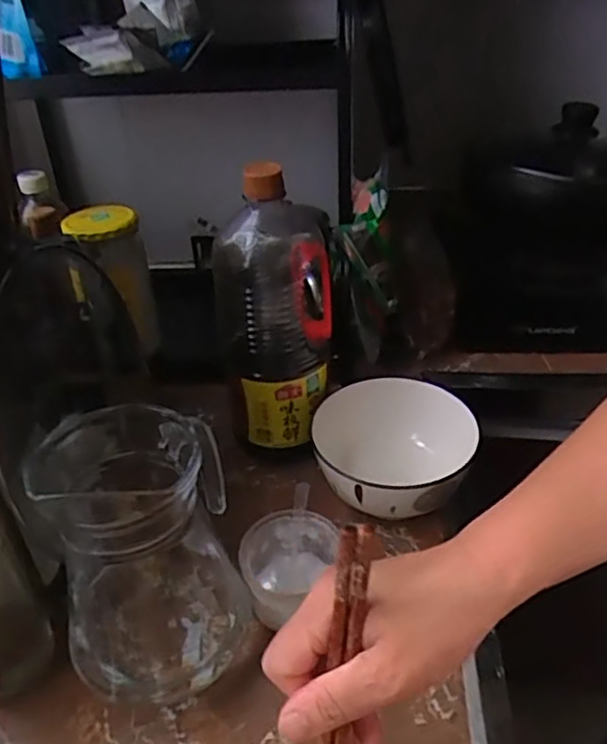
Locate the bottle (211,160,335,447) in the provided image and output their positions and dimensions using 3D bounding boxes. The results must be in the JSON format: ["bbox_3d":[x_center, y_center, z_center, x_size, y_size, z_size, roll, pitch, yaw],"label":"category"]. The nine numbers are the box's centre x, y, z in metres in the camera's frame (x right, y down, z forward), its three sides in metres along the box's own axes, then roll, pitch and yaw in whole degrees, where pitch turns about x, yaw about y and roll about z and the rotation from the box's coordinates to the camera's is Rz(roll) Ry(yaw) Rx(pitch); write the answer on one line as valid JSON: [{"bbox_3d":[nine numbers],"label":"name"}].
[{"bbox_3d":[-0.026,-0.064,0.601,0.107,0.250,0.113,-5,36,-4],"label":"bottle"}]

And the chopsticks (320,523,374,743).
[{"bbox_3d":[0.014,0.172,0.305,0.016,0.225,0.010,9,20,15],"label":"chopsticks"}]

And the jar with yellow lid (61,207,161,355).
[{"bbox_3d":[-0.220,-0.102,0.737,0.080,0.157,0.089,-12,38,-13],"label":"jar with yellow lid"}]

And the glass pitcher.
[{"bbox_3d":[-0.110,0.134,0.448,0.128,0.192,0.123,-11,37,-12],"label":"glass pitcher"}]

